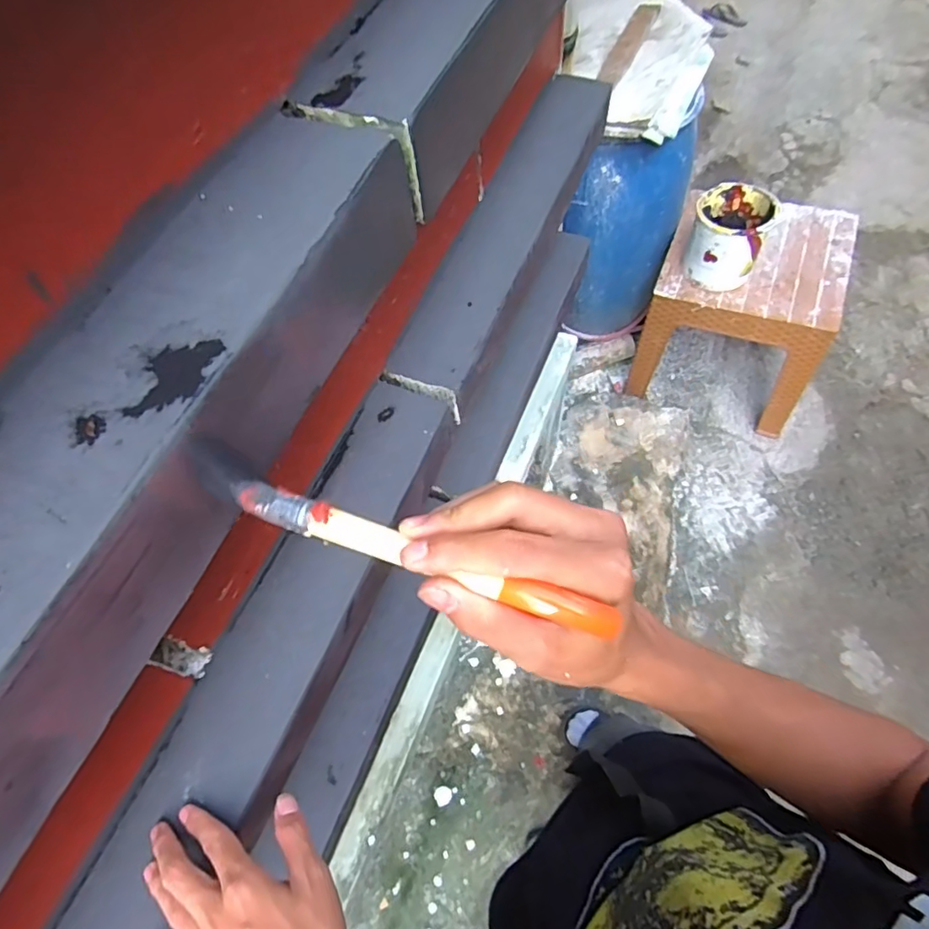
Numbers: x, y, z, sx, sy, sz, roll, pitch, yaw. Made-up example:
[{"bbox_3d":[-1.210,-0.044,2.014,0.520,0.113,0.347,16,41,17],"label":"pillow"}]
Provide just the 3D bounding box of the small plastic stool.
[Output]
[{"bbox_3d":[0.804,-0.449,1.673,0.473,0.483,0.442,14,63,14],"label":"small plastic stool"}]

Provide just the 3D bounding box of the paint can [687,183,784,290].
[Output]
[{"bbox_3d":[0.667,-0.570,1.410,0.185,0.188,0.177,22,66,17],"label":"paint can"}]

